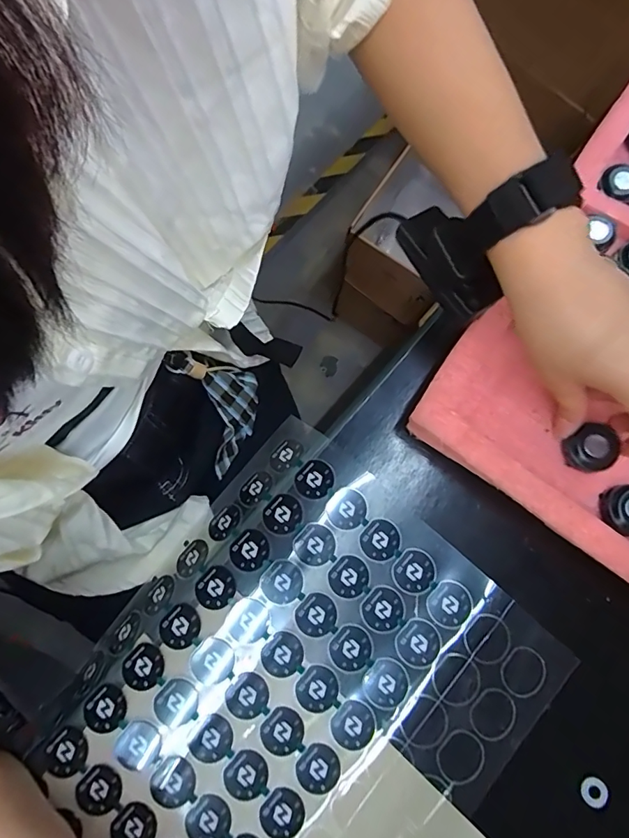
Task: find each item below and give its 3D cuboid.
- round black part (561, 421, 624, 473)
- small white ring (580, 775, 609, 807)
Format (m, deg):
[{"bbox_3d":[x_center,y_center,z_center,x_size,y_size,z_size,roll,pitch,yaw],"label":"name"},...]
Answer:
[{"bbox_3d":[0.165,0.018,0.275,0.026,0.013,0.028,0,78,1],"label":"round black part"},{"bbox_3d":[0.156,0.208,0.255,0.013,0.004,0.014,0,78,1],"label":"small white ring"}]

